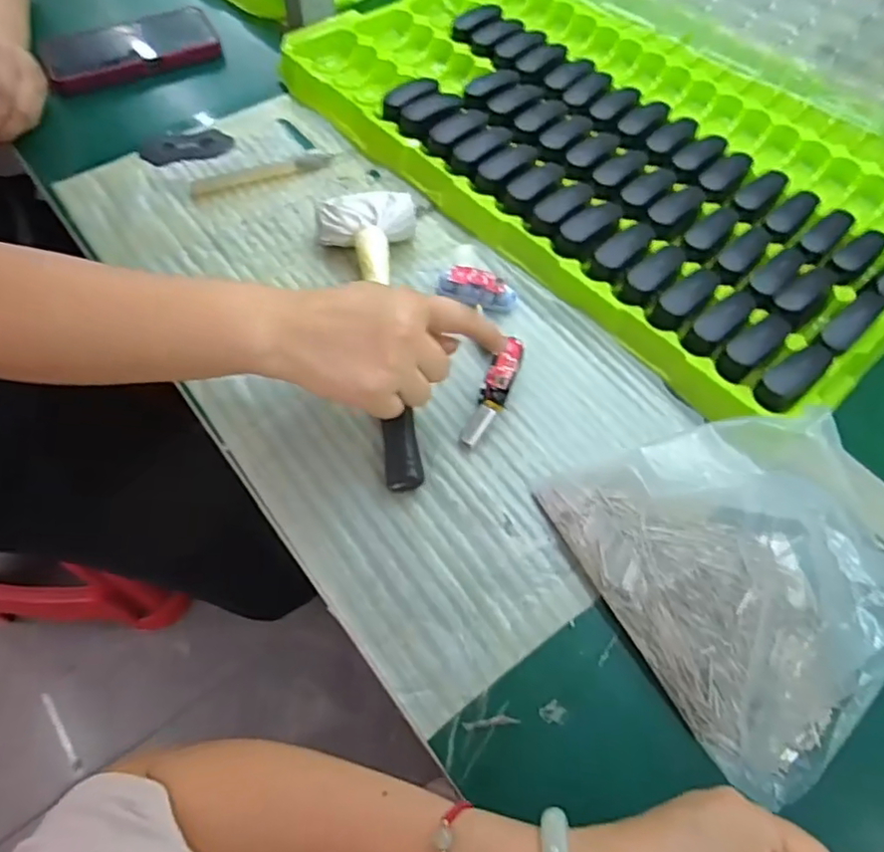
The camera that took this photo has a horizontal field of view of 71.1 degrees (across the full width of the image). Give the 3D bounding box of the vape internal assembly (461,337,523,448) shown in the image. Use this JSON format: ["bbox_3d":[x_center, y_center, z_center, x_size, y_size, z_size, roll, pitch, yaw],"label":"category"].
[{"bbox_3d":[0.037,-0.024,0.433,0.018,0.021,0.088,19,64,10],"label":"vape internal assembly"}]

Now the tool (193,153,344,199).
[{"bbox_3d":[-0.154,-0.226,0.549,0.131,0.006,0.019,-19,63,-10],"label":"tool"}]

